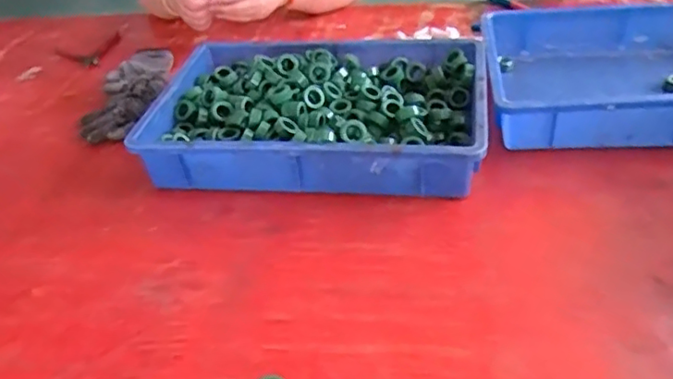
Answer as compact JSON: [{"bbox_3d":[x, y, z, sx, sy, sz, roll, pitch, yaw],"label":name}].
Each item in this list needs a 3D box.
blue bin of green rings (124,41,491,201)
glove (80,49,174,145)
[{"bbox_3d":[-0.021,-0.109,0.824,0.423,0.075,0.297,2,39,12],"label":"blue bin of green rings"},{"bbox_3d":[-0.329,-0.163,0.975,0.085,0.034,0.253,0,39,10],"label":"glove"}]

